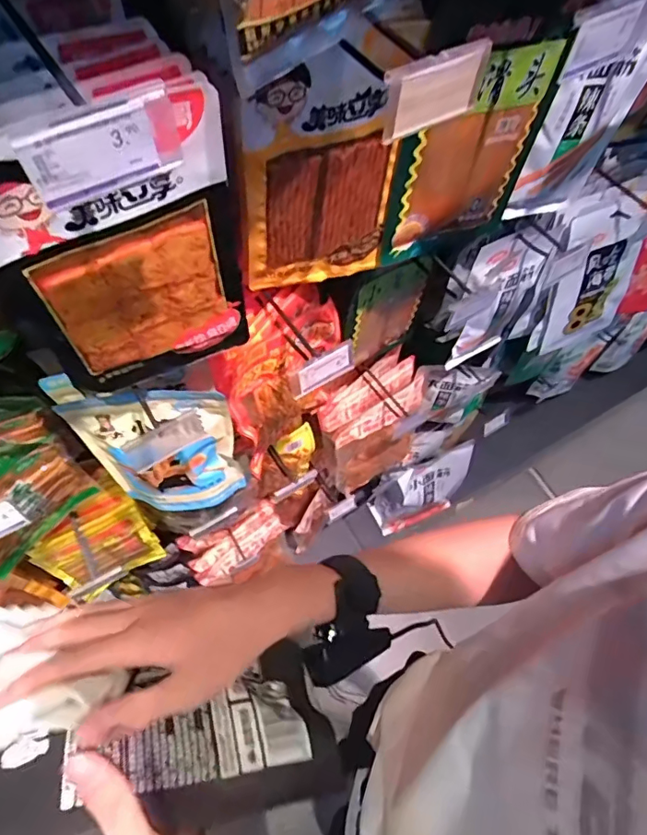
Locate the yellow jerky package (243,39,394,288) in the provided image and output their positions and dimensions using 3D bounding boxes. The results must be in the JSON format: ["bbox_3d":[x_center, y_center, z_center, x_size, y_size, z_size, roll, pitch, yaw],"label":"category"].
[{"bbox_3d":[0.000,-0.225,0.506,0.153,0.250,0.026,-18,65,-12],"label":"yellow jerky package"}]

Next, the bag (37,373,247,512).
[{"bbox_3d":[-0.220,0.043,0.661,0.201,0.238,0.071,6,62,0],"label":"bag"}]

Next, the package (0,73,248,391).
[{"bbox_3d":[-0.153,-0.115,0.418,0.173,0.257,0.020,-28,67,-17],"label":"package"}]

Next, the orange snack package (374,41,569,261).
[{"bbox_3d":[0.155,-0.279,0.574,0.183,0.245,0.045,-25,70,-14],"label":"orange snack package"}]

